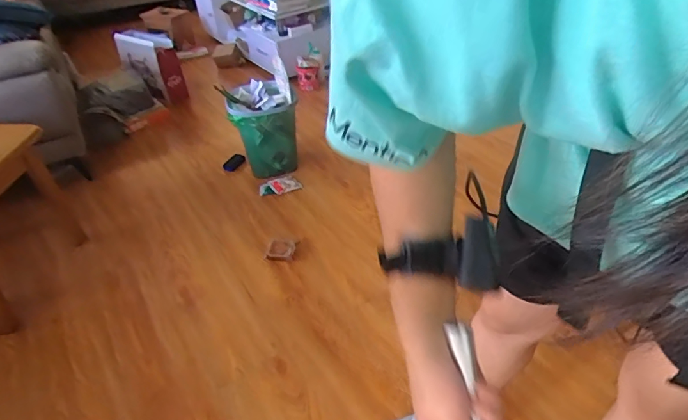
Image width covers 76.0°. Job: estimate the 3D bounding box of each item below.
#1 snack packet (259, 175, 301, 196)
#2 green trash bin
[{"bbox_3d":[-0.268,-0.101,1.799,0.162,0.017,0.110,-19,42,-17],"label":"snack packet"},{"bbox_3d":[-0.328,-0.328,1.837,0.256,0.346,0.226,-16,41,-14],"label":"green trash bin"}]

